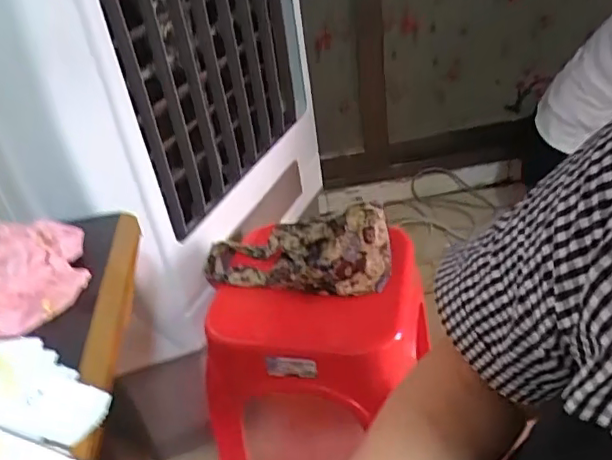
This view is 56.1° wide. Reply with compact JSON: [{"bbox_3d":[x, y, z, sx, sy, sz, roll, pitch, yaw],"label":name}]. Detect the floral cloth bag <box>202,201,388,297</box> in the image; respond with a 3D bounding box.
[{"bbox_3d":[-0.022,0.028,0.800,0.269,0.102,0.103,0,37,10],"label":"floral cloth bag"}]

